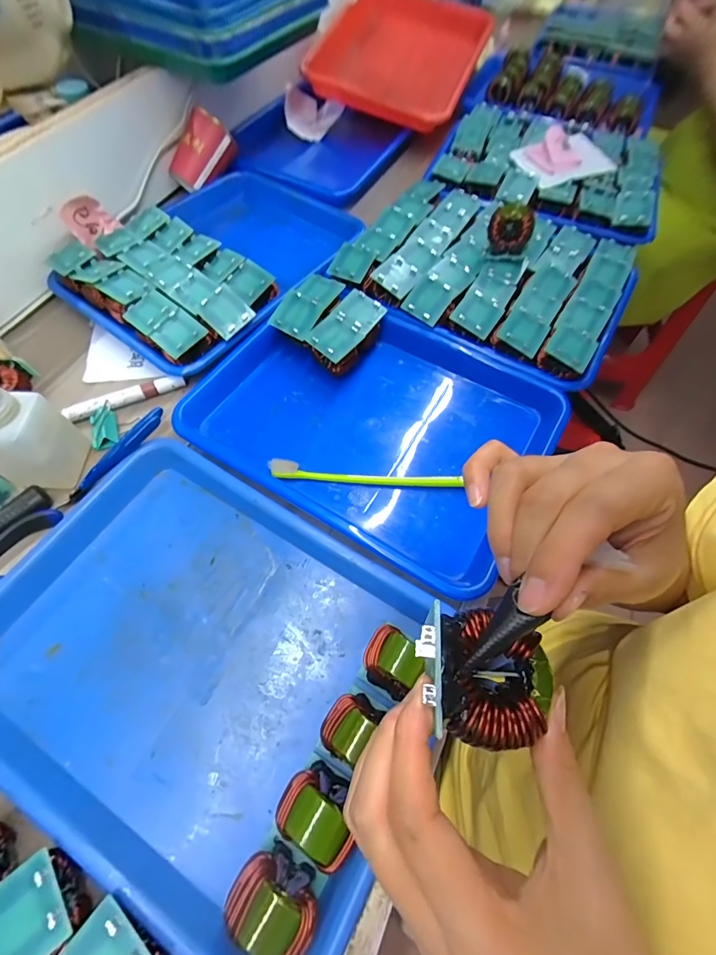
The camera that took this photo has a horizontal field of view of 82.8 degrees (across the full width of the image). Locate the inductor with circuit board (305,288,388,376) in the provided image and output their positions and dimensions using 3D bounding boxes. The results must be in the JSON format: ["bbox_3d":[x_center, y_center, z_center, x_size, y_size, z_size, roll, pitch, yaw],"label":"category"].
[{"bbox_3d":[-0.012,-0.150,0.436,0.044,0.047,0.094,32,65,14],"label":"inductor with circuit board"}]

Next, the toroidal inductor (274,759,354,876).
[{"bbox_3d":[-0.024,0.206,0.255,0.044,0.050,0.035,29,65,13],"label":"toroidal inductor"}]

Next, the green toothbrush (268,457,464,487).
[{"bbox_3d":[0.006,-0.002,0.382,0.176,0.012,0.015,5,63,-1],"label":"green toothbrush"}]

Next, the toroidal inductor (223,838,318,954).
[{"bbox_3d":[-0.047,0.242,0.235,0.048,0.050,0.034,27,64,12],"label":"toroidal inductor"}]

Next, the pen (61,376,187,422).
[{"bbox_3d":[-0.237,-0.083,0.415,0.117,0.013,0.014,-24,65,-14],"label":"pen"}]

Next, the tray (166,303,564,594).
[{"bbox_3d":[0.014,-0.063,0.402,0.320,0.032,0.245,29,65,13],"label":"tray"}]

